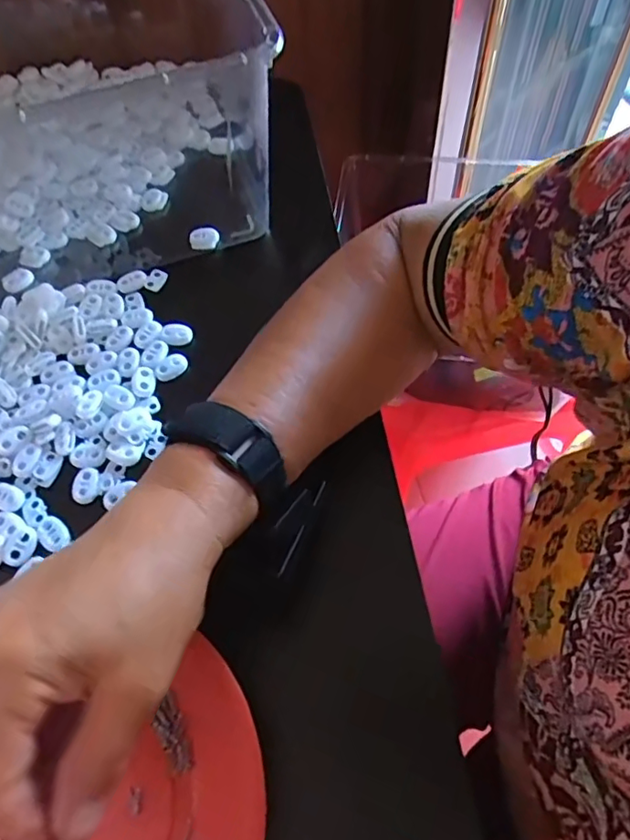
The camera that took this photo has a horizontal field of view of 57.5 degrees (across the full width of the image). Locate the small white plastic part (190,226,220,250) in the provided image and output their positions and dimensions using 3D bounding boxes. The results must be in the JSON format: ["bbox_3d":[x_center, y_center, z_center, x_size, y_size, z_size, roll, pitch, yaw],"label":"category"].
[{"bbox_3d":[-0.085,-0.140,0.445,0.023,0.010,0.018,2,60,4],"label":"small white plastic part"}]

